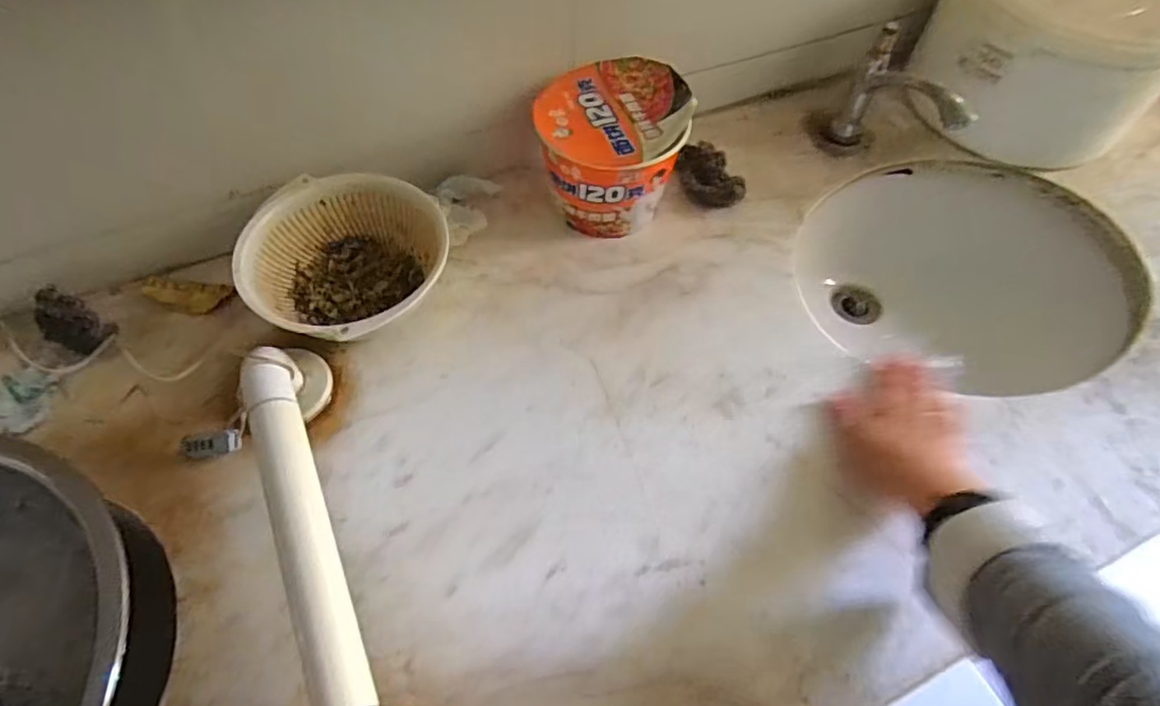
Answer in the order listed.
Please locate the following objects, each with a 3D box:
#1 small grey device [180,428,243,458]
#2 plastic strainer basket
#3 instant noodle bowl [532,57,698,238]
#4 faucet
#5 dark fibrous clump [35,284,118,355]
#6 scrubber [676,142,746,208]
[{"bbox_3d":[-0.296,0.073,0.502,0.048,0.017,0.018,-5,57,-5],"label":"small grey device"},{"bbox_3d":[-0.209,-0.077,0.571,0.172,0.080,0.168,1,56,-1],"label":"plastic strainer basket"},{"bbox_3d":[0.030,-0.202,0.632,0.139,0.129,0.130,1,56,-1],"label":"instant noodle bowl"},{"bbox_3d":[0.348,-0.262,0.677,0.039,0.122,0.146,-32,62,-20],"label":"faucet"},{"bbox_3d":[-0.445,-0.025,0.547,0.083,0.037,0.039,29,61,17],"label":"dark fibrous clump"},{"bbox_3d":[0.138,-0.193,0.682,0.052,0.034,0.088,-19,59,-13],"label":"scrubber"}]

